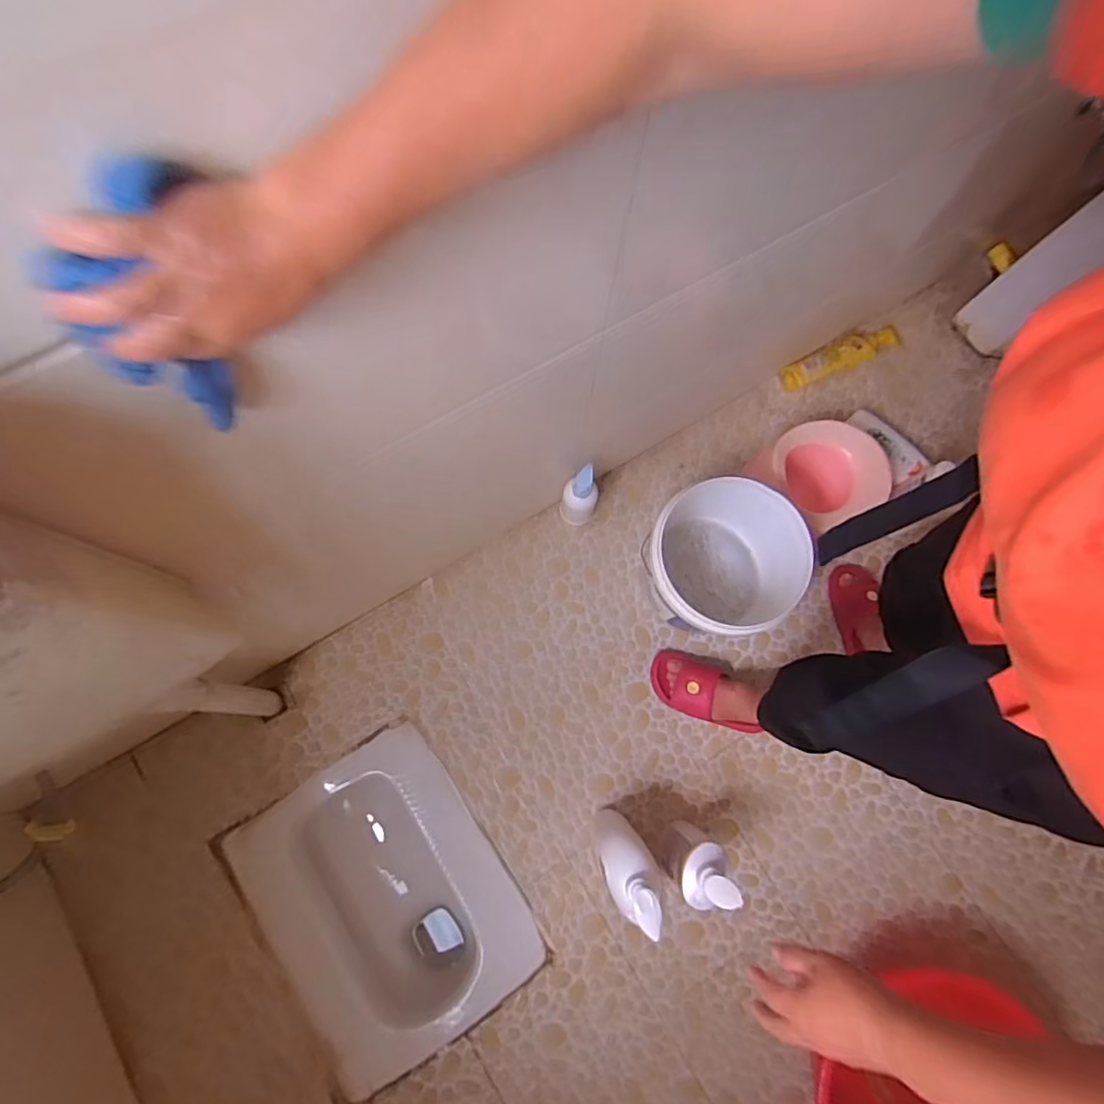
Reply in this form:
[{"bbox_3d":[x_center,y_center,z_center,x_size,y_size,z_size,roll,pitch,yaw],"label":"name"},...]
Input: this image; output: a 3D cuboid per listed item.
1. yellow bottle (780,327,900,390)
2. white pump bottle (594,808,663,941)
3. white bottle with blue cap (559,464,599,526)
[{"bbox_3d":[0.642,-0.434,1.314,0.283,0.065,0.070,-24,77,-9],"label":"yellow bottle"},{"bbox_3d":[0.118,0.493,0.942,0.079,0.291,0.117,-25,77,-8],"label":"white pump bottle"},{"bbox_3d":[0.053,-0.107,1.153,0.067,0.156,0.062,5,74,0],"label":"white bottle with blue cap"}]

